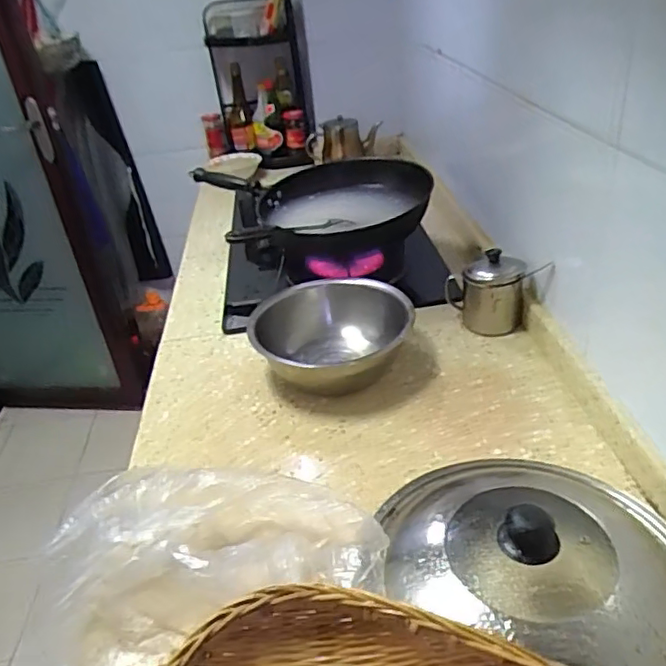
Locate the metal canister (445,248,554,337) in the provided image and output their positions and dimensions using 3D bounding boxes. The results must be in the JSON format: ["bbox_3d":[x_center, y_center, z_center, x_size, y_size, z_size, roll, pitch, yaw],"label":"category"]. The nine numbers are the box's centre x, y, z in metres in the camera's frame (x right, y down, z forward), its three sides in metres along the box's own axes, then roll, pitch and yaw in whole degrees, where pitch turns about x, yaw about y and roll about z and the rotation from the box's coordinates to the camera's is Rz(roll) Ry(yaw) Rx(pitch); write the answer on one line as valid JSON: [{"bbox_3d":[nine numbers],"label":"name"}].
[{"bbox_3d":[0.262,-0.067,0.961,0.141,0.120,0.122,-7,32,-2],"label":"metal canister"}]

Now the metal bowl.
[{"bbox_3d":[0.002,0.008,0.911,0.235,0.089,0.230,-4,32,3],"label":"metal bowl"}]

